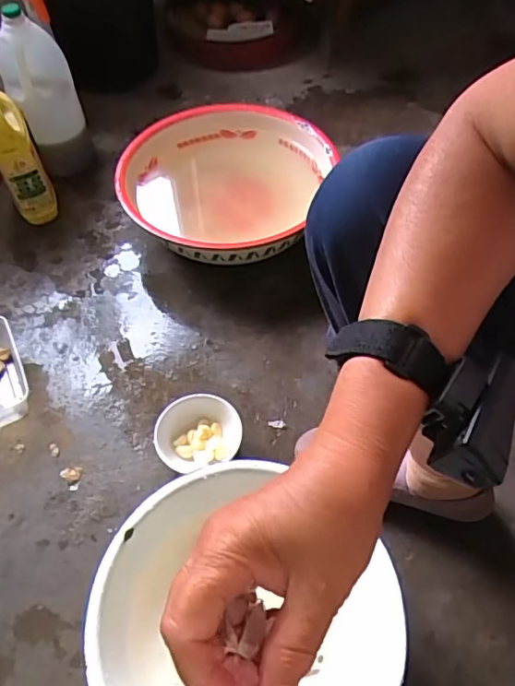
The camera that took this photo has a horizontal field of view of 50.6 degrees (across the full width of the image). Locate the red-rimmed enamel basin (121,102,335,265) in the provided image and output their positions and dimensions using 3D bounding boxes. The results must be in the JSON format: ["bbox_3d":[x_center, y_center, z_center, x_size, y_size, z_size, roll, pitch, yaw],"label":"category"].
[{"bbox_3d":[-0.061,-0.261,0.933,0.331,0.122,0.348,-1,55,1],"label":"red-rimmed enamel basin"}]

